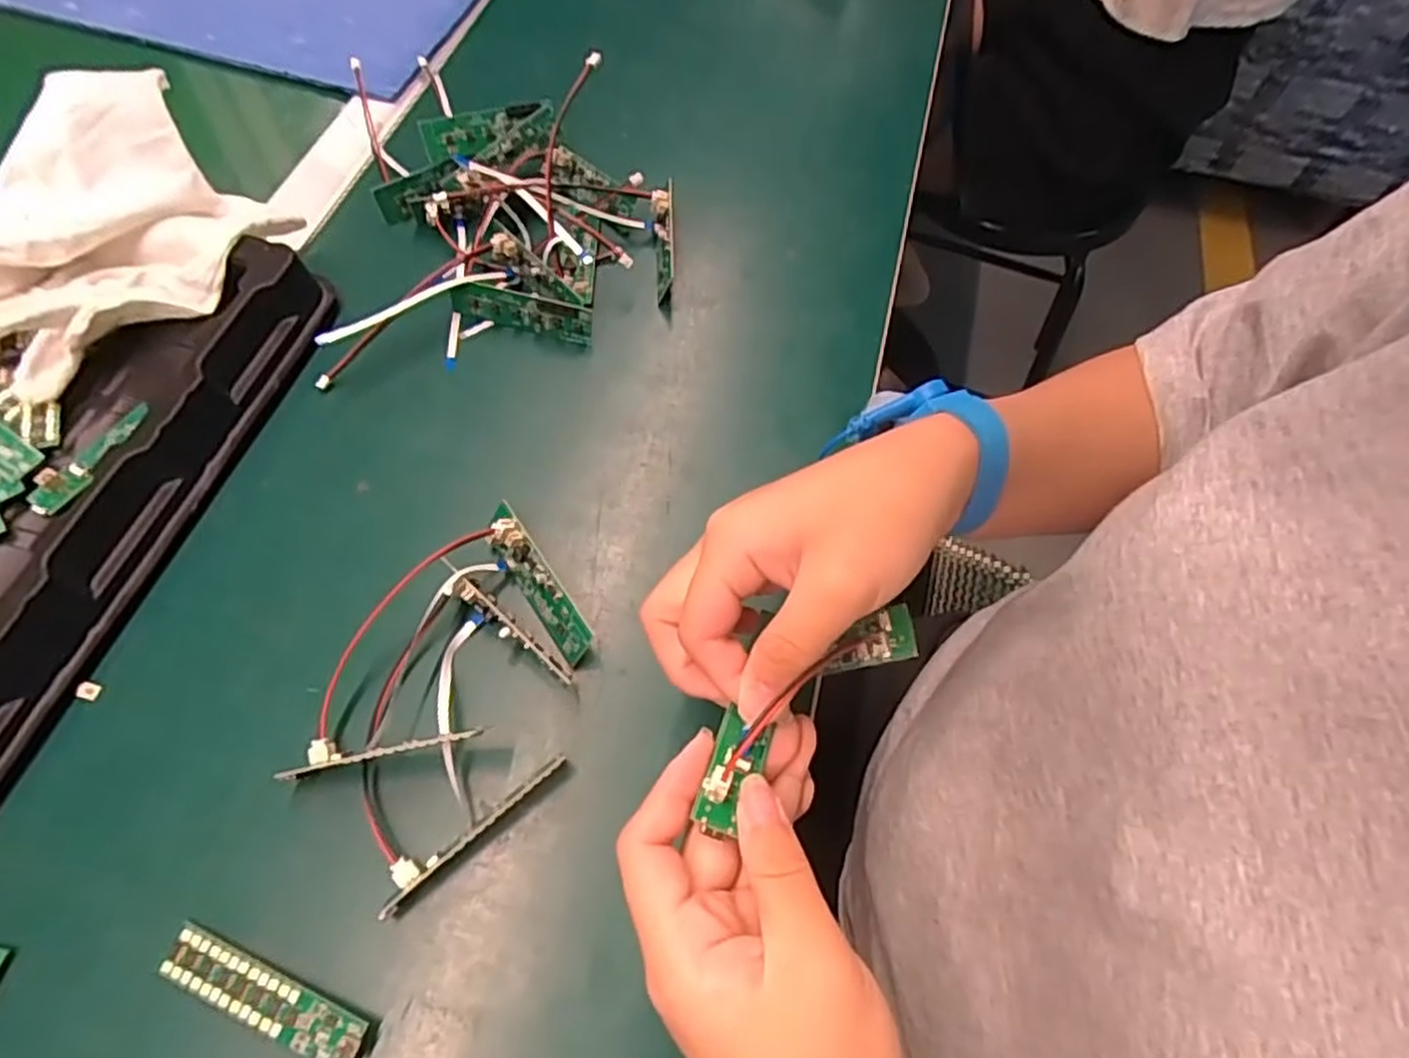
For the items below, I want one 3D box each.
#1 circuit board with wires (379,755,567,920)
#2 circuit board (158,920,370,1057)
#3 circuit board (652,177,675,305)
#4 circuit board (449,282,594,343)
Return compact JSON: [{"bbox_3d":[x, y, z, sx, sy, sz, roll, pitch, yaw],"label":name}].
[{"bbox_3d":[-0.091,0.117,0.295,0.082,0.016,0.015,-39,70,-22],"label":"circuit board with wires"},{"bbox_3d":[-0.158,0.167,0.267,0.081,0.010,0.017,22,62,9],"label":"circuit board"},{"bbox_3d":[-0.024,-0.171,0.444,0.012,0.028,0.074,-1,61,-4],"label":"circuit board"},{"bbox_3d":[-0.101,-0.120,0.415,0.079,0.023,0.005,14,41,7],"label":"circuit board"}]

